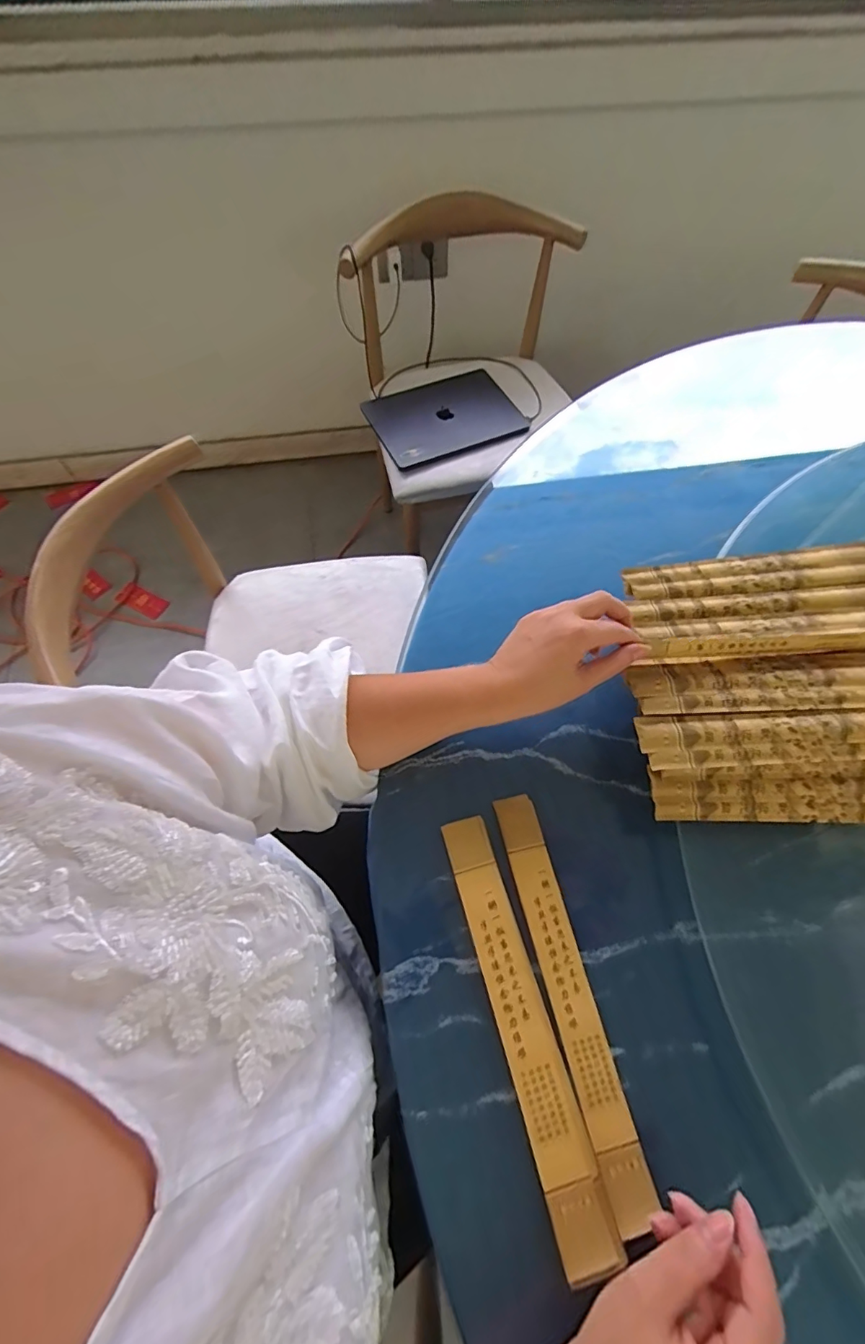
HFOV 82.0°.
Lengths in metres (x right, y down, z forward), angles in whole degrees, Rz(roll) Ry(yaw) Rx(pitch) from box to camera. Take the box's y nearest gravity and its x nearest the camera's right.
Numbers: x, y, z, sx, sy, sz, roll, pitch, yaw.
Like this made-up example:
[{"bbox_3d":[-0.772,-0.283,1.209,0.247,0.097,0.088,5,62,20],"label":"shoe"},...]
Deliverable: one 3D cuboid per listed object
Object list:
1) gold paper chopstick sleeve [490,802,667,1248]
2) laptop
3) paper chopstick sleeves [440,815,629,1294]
[{"bbox_3d":[0.097,0.223,0.364,0.032,0.006,0.264,-12,64,-6],"label":"gold paper chopstick sleeve"},{"bbox_3d":[0.023,-0.573,1.114,0.313,0.018,0.261,-22,62,-11],"label":"laptop"},{"bbox_3d":[0.060,0.234,0.345,0.037,0.009,0.259,-15,65,-6],"label":"paper chopstick sleeves"}]

